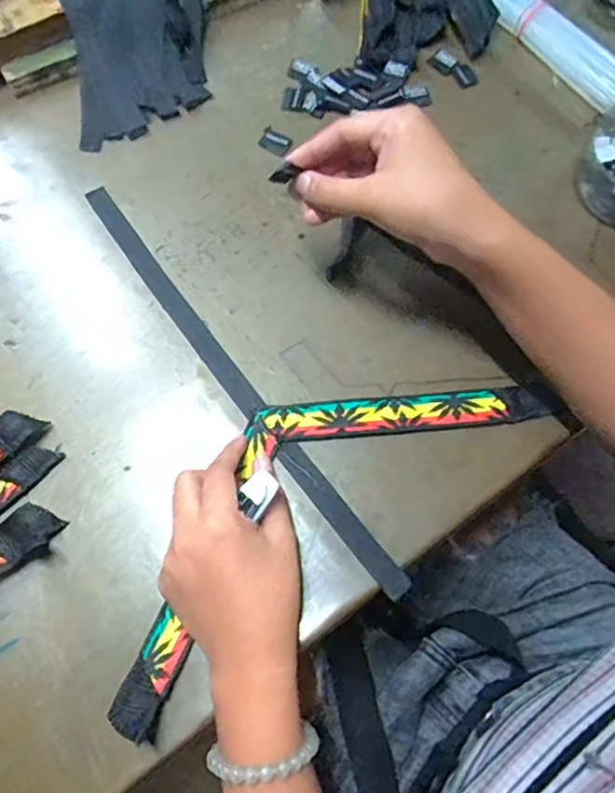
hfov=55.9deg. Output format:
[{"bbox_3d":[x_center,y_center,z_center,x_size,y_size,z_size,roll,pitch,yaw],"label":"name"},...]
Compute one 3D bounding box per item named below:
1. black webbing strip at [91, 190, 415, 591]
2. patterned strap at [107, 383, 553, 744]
[{"bbox_3d":[-0.055,-0.018,0.405,0.019,0.004,0.368,-35,74,-13],"label":"black webbing strip"},{"bbox_3d":[0.000,0.062,0.376,0.324,0.013,0.120,-38,74,-17],"label":"patterned strap"}]

